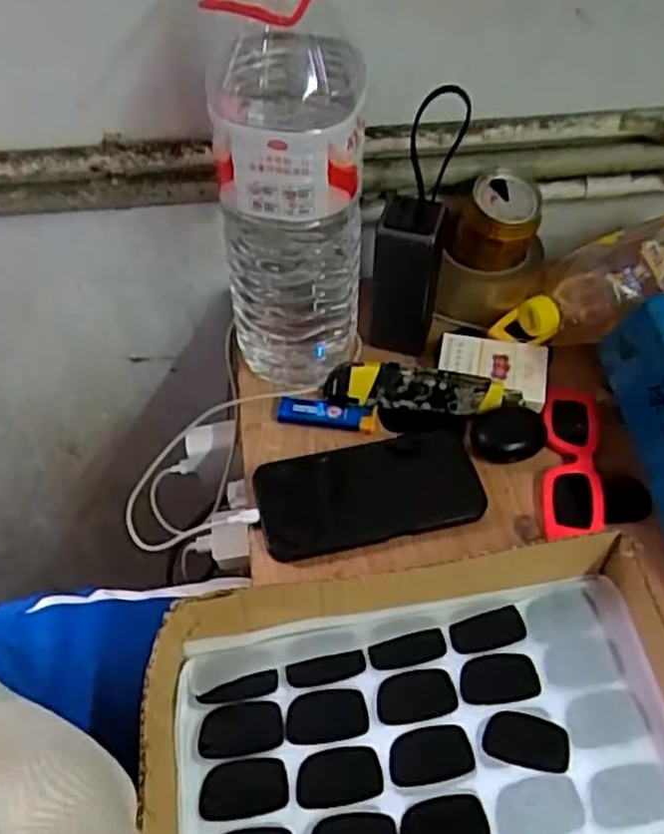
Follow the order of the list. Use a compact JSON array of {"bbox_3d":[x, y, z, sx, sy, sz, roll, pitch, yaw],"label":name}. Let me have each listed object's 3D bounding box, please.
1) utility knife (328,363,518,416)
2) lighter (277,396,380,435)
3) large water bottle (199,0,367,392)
[{"bbox_3d":[0.074,-0.024,0.603,0.152,0.038,0.018,4,25,4],"label":"utility knife"},{"bbox_3d":[-0.004,-0.004,0.604,0.078,0.008,0.026,7,52,6],"label":"lighter"},{"bbox_3d":[-0.029,-0.155,0.527,0.099,0.304,0.091,0,52,0],"label":"large water bottle"}]

